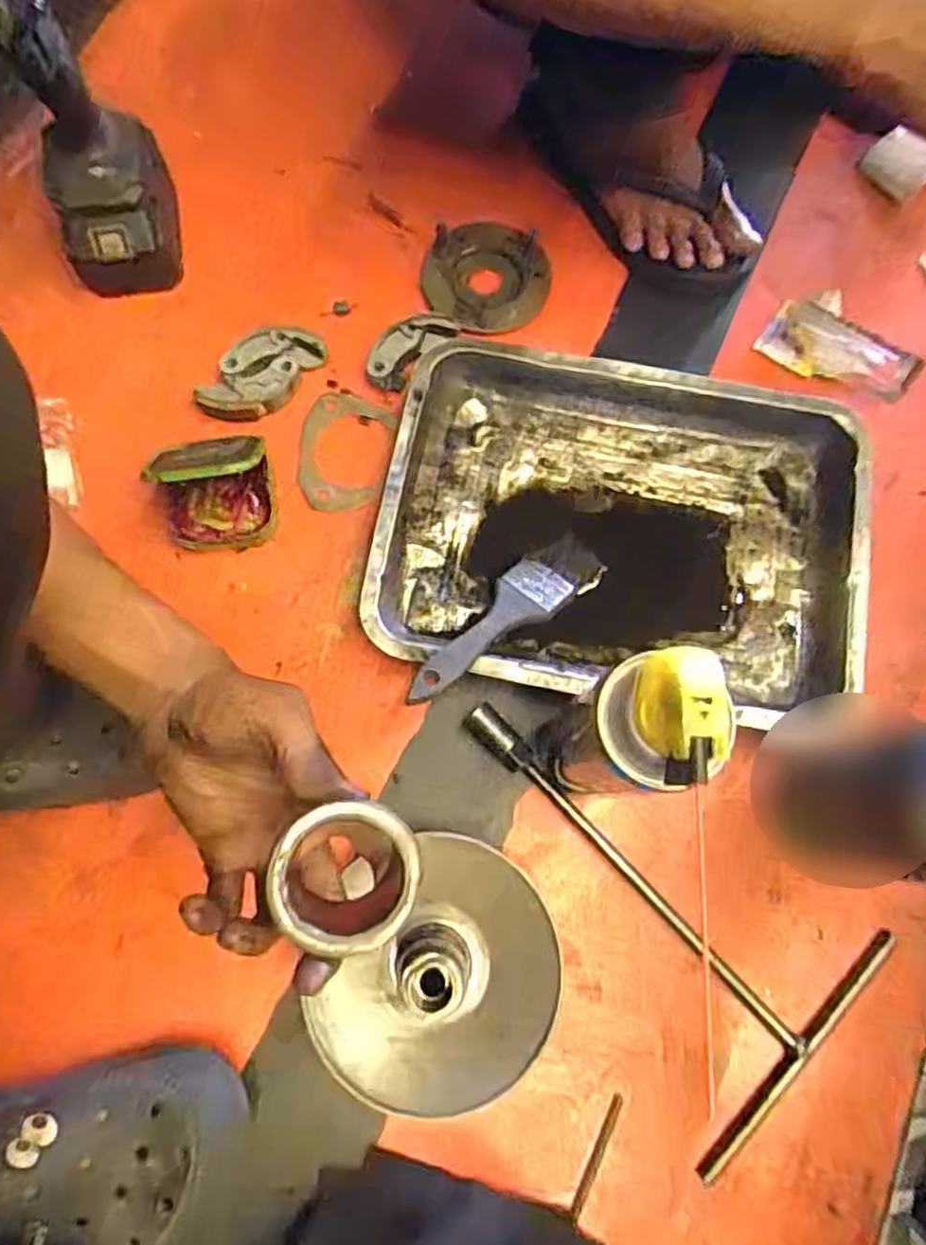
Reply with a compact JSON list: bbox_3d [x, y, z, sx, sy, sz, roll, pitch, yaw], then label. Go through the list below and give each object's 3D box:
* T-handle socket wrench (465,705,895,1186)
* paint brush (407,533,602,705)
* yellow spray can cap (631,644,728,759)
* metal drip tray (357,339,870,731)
[{"bbox_3d":[0.111,0.173,0.474,0.302,0.023,0.183,44,78,11],"label":"T-handle socket wrench"},{"bbox_3d":[0.030,-0.006,0.499,0.043,0.017,0.190,44,60,11],"label":"paint brush"},{"bbox_3d":[0.088,0.034,0.290,0.030,0.036,0.044,4,75,-1],"label":"yellow spray can cap"},{"bbox_3d":[0.116,-0.066,0.530,0.343,0.048,0.249,10,74,2],"label":"metal drip tray"}]

